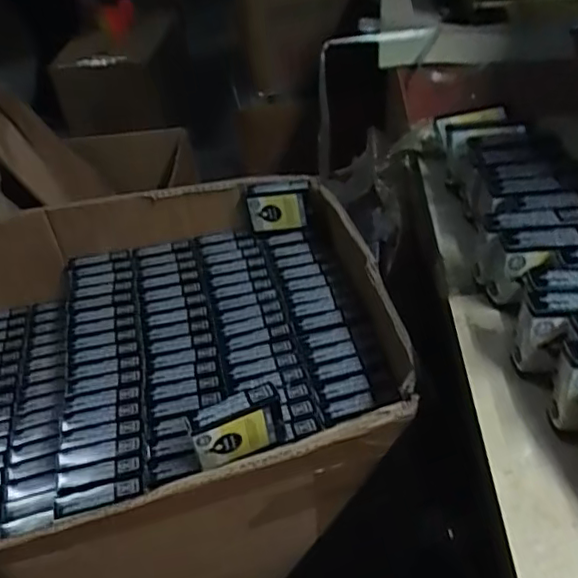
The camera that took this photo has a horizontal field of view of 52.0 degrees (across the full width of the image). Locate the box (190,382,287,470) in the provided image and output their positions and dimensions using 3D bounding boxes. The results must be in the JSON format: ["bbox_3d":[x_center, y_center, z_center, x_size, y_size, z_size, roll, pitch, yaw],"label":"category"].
[{"bbox_3d":[-0.039,0.111,0.462,0.070,0.060,0.021,-19,43,-14],"label":"box"}]

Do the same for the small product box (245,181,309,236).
[{"bbox_3d":[-0.013,-0.093,0.678,0.067,0.054,0.024,-8,41,-1],"label":"small product box"}]

